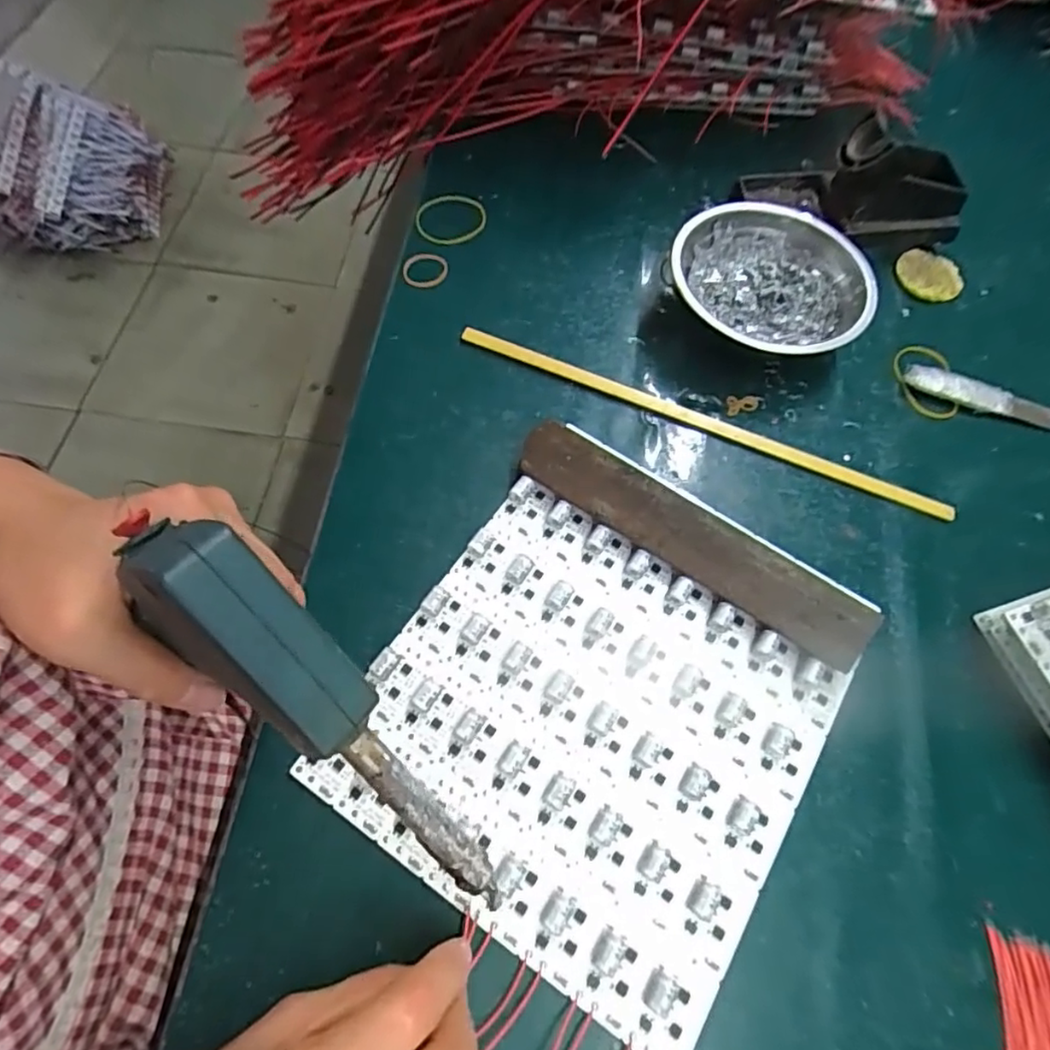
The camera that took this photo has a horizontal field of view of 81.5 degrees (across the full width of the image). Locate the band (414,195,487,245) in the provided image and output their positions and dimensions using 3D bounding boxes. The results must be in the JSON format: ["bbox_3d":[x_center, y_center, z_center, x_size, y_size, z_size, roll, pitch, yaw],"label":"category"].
[{"bbox_3d":[-0.054,-0.221,0.440,0.052,0.008,0.044,-29,70,-16],"label":"band"}]

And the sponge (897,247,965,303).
[{"bbox_3d":[0.295,-0.182,0.445,0.047,0.006,0.041,37,68,13],"label":"sponge"}]

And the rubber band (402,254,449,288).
[{"bbox_3d":[-0.068,-0.176,0.418,0.029,0.005,0.027,1,65,-3],"label":"rubber band"}]

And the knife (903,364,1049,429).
[{"bbox_3d":[0.300,-0.082,0.395,0.103,0.010,0.020,18,65,5],"label":"knife"}]

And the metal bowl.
[{"bbox_3d":[0.159,-0.156,0.404,0.123,0.038,0.119,1,65,-3],"label":"metal bowl"}]

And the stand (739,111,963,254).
[{"bbox_3d":[0.240,-0.248,0.438,0.153,0.065,0.066,7,65,0],"label":"stand"}]

